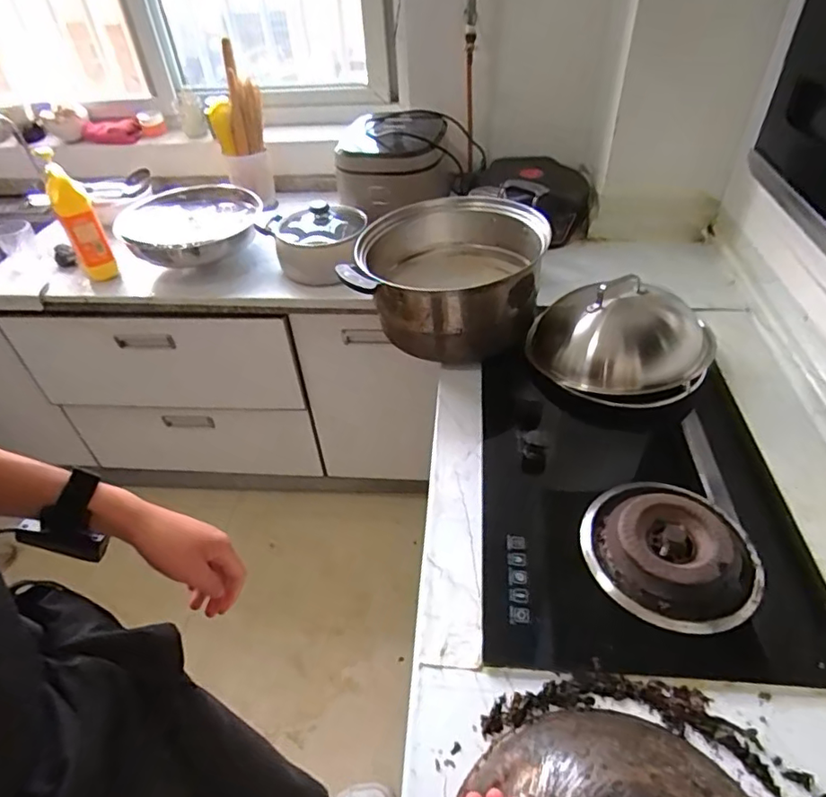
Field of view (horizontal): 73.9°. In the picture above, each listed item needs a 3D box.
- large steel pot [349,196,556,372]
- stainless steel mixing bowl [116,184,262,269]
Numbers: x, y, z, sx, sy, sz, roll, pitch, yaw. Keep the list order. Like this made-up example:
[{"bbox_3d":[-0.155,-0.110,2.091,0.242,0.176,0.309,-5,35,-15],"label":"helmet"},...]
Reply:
[{"bbox_3d":[0.069,-0.231,1.055,0.328,0.186,0.346,-2,43,2],"label":"large steel pot"},{"bbox_3d":[-0.556,-0.440,1.364,0.323,0.072,0.369,-23,47,-19],"label":"stainless steel mixing bowl"}]

